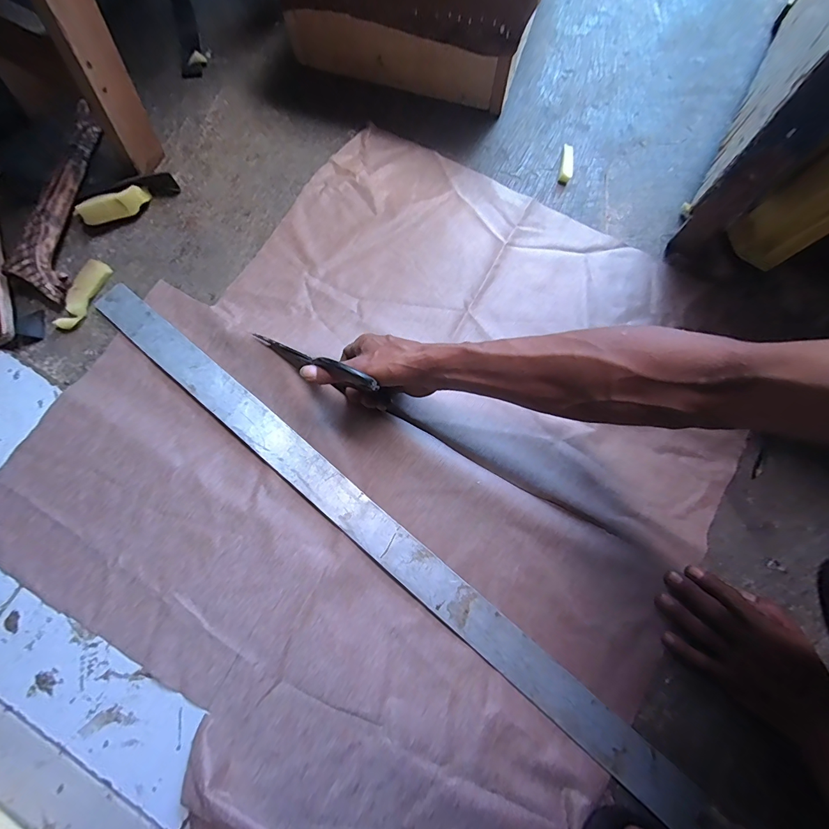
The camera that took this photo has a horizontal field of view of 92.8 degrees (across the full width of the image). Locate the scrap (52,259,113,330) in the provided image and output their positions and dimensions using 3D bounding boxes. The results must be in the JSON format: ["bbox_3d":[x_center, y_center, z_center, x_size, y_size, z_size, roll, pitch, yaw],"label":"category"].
[{"bbox_3d":[-0.453,-0.164,0.537,0.033,0.012,0.102,24,77,4],"label":"scrap"}]

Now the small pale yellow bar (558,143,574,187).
[{"bbox_3d":[0.224,-0.370,0.580,0.017,0.014,0.066,11,77,1],"label":"small pale yellow bar"}]

